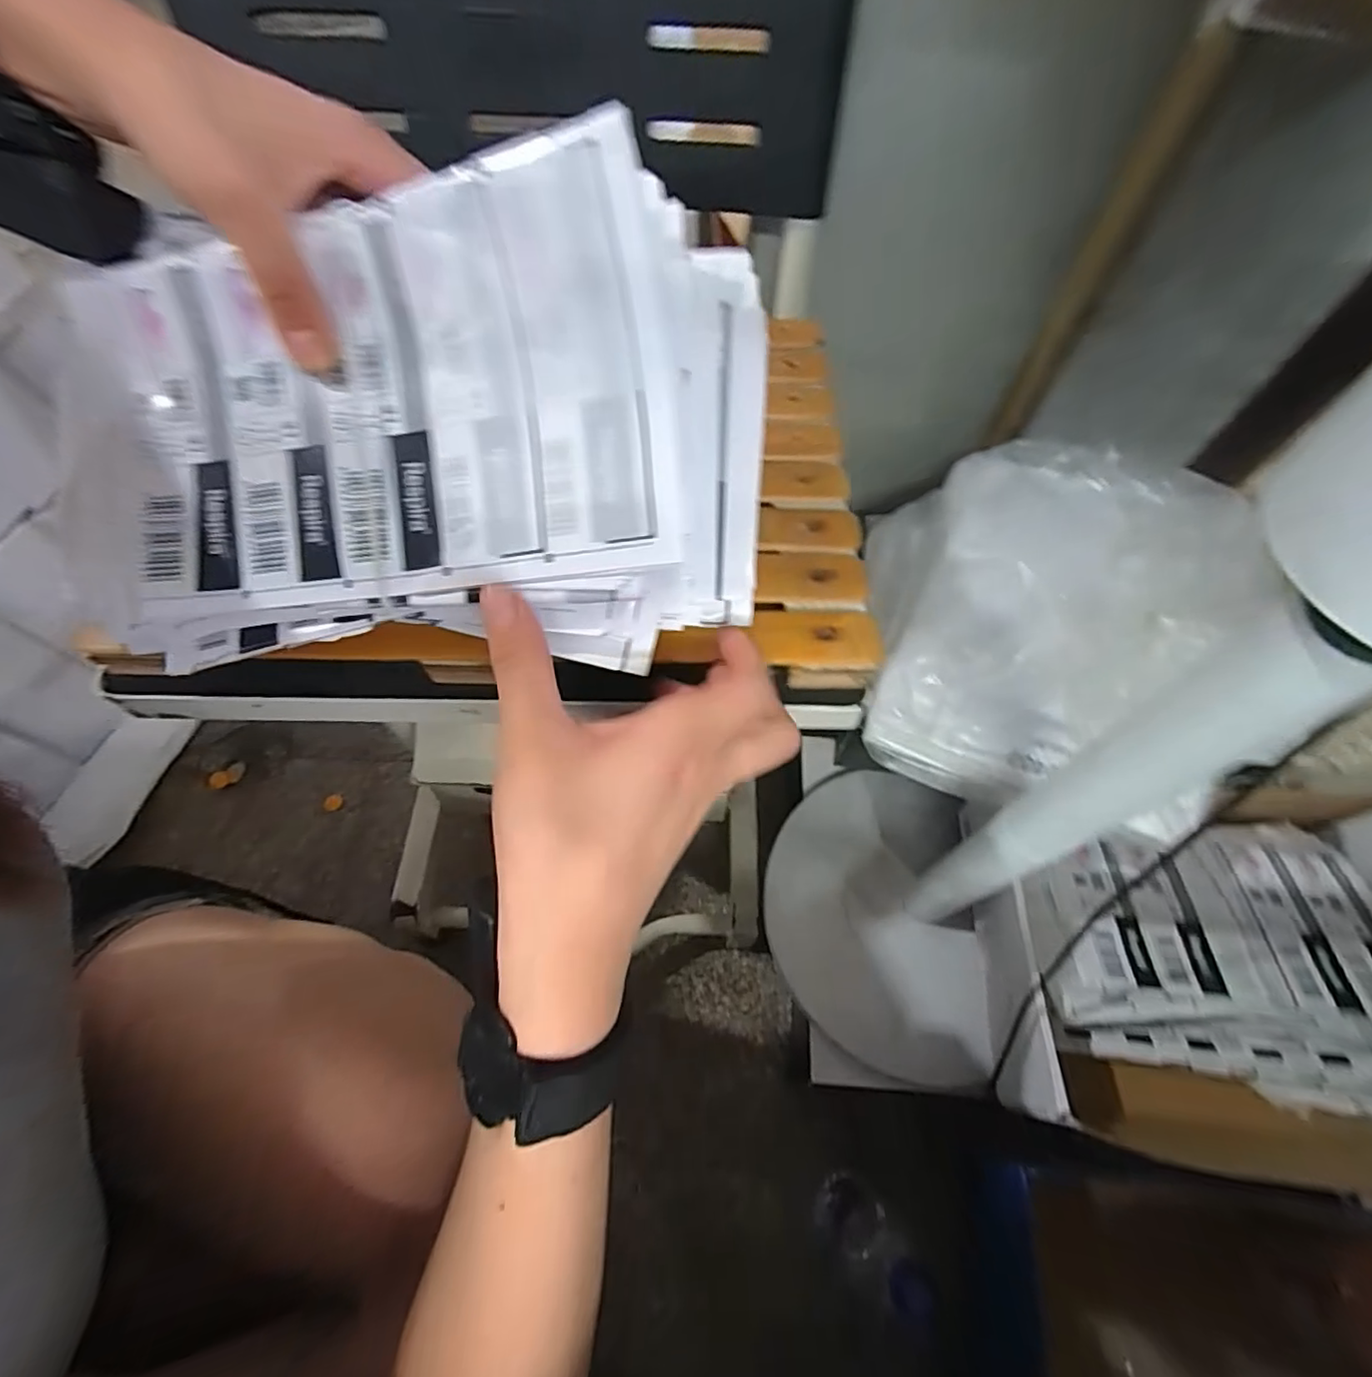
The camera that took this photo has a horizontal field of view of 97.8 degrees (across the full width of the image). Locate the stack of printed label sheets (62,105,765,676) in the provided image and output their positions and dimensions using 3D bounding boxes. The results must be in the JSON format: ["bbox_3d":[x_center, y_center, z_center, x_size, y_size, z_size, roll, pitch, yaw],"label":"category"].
[{"bbox_3d":[-0.115,-0.096,0.252,0.285,0.061,0.170,-5,100,5],"label":"stack of printed label sheets"}]

